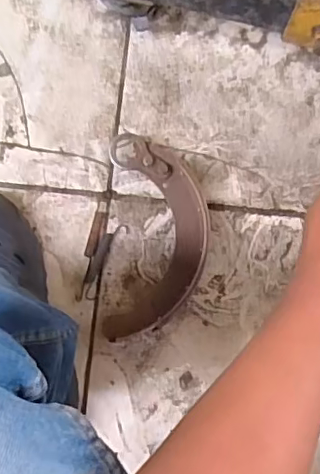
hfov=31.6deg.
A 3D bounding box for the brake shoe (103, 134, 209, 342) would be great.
[{"bbox_3d":[-0.002,-0.003,0.647,0.110,0.034,0.236,2,82,0],"label":"brake shoe"}]

